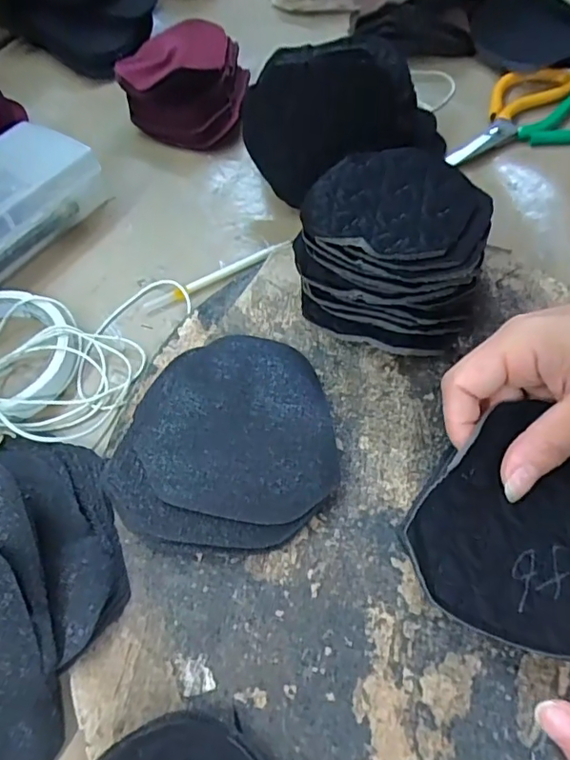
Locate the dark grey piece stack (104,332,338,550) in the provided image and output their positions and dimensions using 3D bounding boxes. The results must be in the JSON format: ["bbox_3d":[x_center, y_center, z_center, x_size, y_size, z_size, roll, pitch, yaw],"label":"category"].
[{"bbox_3d":[-0.026,0.028,0.271,0.102,0.015,0.117,12,59,8],"label":"dark grey piece stack"}]

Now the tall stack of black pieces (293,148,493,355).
[{"bbox_3d":[0.063,-0.080,0.313,0.100,0.058,0.118,22,61,14],"label":"tall stack of black pieces"}]

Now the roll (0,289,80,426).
[{"bbox_3d":[-0.166,-0.014,0.304,0.089,0.016,0.087,13,59,9],"label":"roll"}]

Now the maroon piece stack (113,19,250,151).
[{"bbox_3d":[-0.082,-0.256,0.452,0.099,0.042,0.117,9,59,6],"label":"maroon piece stack"}]

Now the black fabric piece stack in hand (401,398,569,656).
[{"bbox_3d":[0.111,0.067,0.236,0.097,0.025,0.096,29,63,17],"label":"black fabric piece stack in hand"}]

